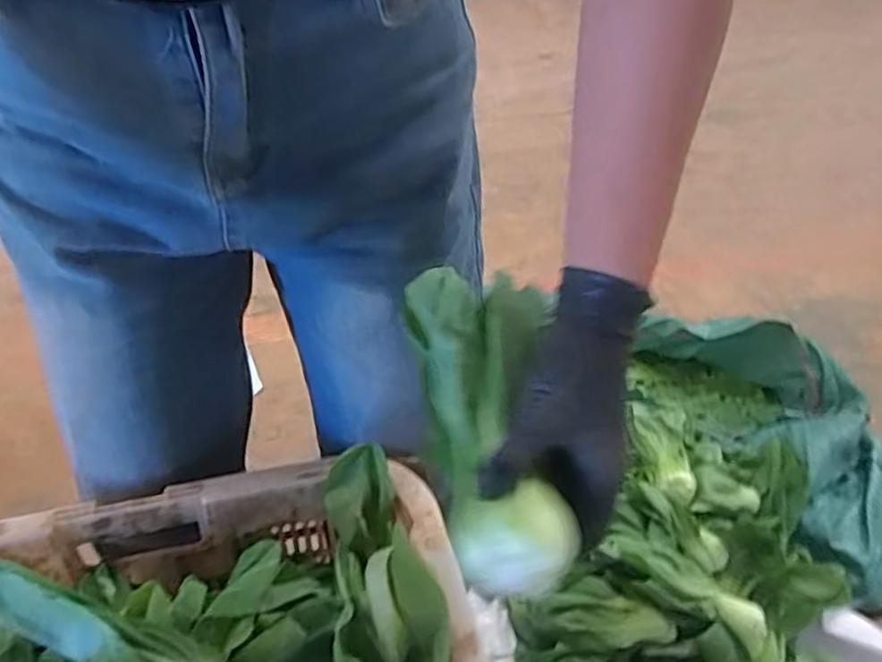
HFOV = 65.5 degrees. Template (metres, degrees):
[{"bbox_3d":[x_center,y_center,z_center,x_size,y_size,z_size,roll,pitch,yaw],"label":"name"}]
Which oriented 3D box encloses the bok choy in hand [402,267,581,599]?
[{"bbox_3d":[0.026,0.048,0.390,0.071,0.055,0.193,-6,54,-7],"label":"bok choy in hand"}]

